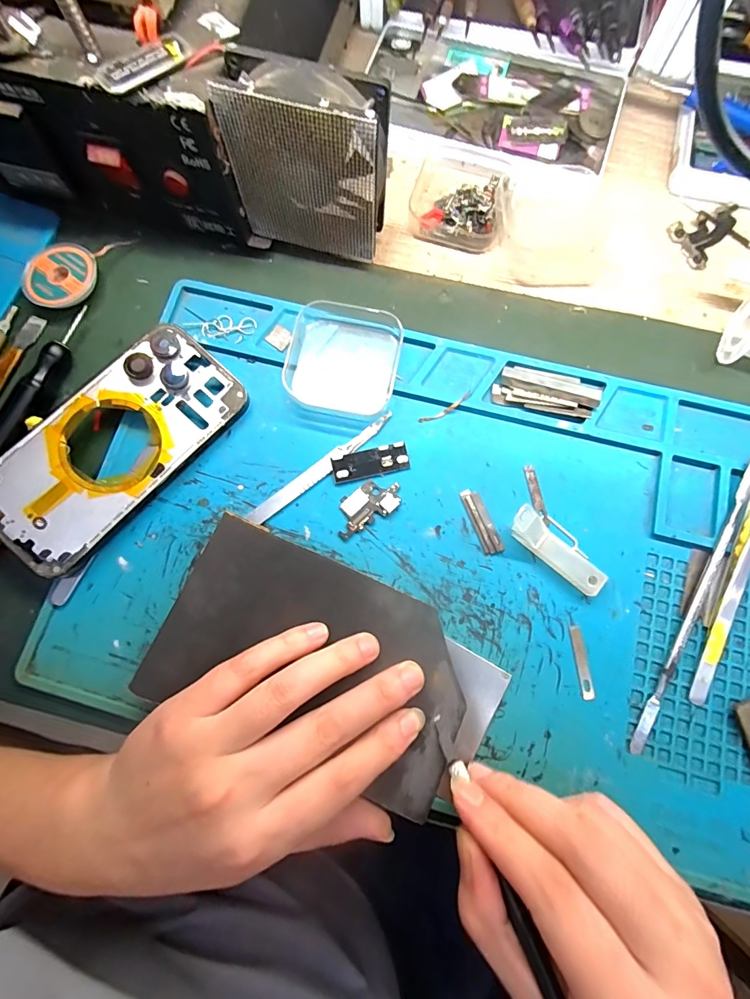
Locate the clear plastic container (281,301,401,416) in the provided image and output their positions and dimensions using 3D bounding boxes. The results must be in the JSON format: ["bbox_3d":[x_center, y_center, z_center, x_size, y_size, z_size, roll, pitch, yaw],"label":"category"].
[{"bbox_3d":[-0.018,-0.085,0.246,0.062,0.017,0.063,10,78,3],"label":"clear plastic container"}]

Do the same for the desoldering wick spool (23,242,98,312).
[{"bbox_3d":[-0.194,-0.138,0.261,0.039,0.013,0.045,30,80,7],"label":"desoldering wick spool"}]

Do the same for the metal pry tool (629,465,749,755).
[{"bbox_3d":[0.172,0.052,0.219,0.010,0.009,0.169,29,80,6],"label":"metal pry tool"}]

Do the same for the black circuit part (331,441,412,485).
[{"bbox_3d":[-0.002,-0.021,0.240,0.044,0.004,0.016,-15,78,-3],"label":"black circuit part"}]

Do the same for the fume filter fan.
[{"bbox_3d":[-0.036,-0.179,0.231,0.081,0.086,0.030,8,78,2],"label":"fume filter fan"}]

